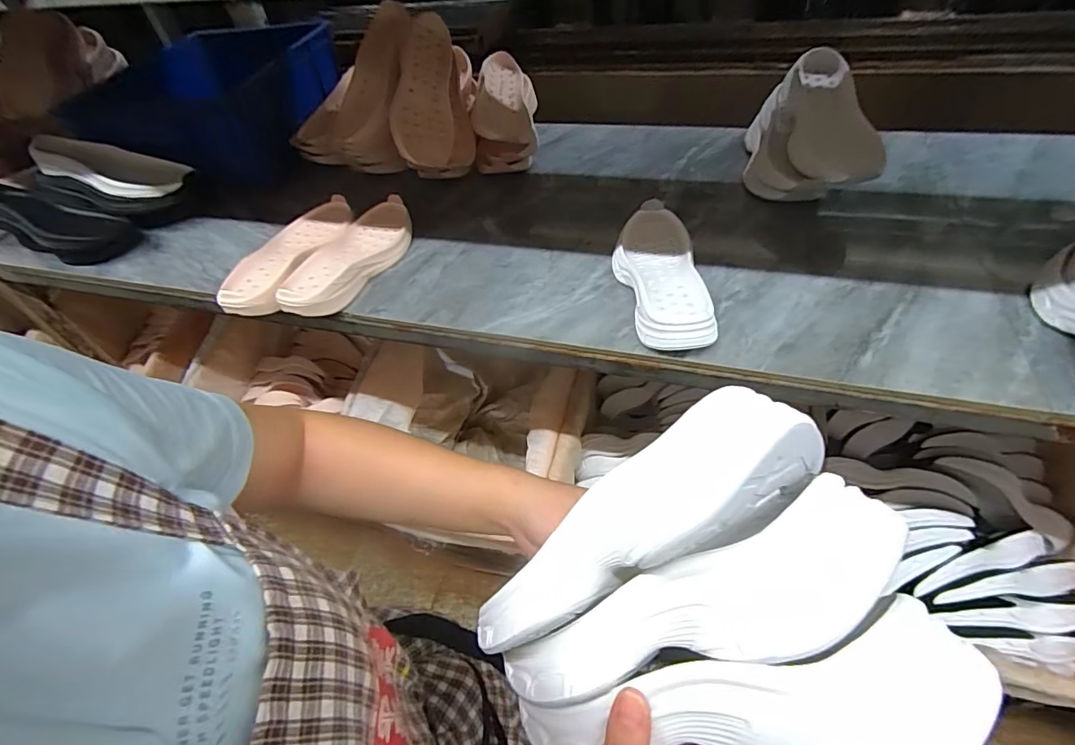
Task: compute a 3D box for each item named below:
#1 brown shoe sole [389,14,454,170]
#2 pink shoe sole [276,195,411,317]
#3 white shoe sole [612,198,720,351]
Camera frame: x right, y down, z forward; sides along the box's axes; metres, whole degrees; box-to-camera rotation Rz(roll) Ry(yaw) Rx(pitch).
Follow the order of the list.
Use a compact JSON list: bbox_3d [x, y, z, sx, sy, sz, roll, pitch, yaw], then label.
[{"bbox_3d":[-0.191,-0.472,0.836,0.098,0.037,0.255,0,84,6],"label":"brown shoe sole"},{"bbox_3d":[-0.275,-0.176,0.738,0.115,0.039,0.275,15,52,20],"label":"pink shoe sole"},{"bbox_3d":[0.157,-0.127,0.637,0.104,0.052,0.285,-4,48,4],"label":"white shoe sole"}]

